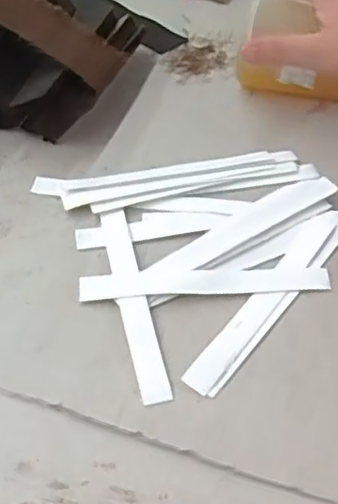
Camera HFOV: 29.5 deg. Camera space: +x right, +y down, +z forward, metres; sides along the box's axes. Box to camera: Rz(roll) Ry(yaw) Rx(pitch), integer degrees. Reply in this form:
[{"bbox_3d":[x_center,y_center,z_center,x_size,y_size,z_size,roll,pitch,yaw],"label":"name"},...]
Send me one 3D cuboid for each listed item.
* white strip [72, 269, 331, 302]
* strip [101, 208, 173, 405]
[{"bbox_3d":[0.021,0.016,0.361,0.139,0.005,0.015,-2,49,-3],"label":"white strip"},{"bbox_3d":[-0.020,0.023,0.355,0.016,0.004,0.132,-9,50,-10],"label":"strip"}]

